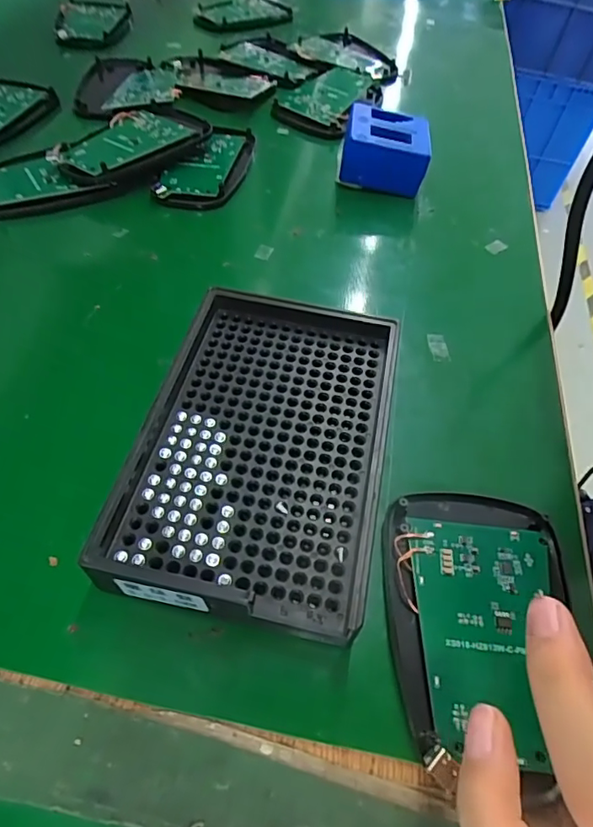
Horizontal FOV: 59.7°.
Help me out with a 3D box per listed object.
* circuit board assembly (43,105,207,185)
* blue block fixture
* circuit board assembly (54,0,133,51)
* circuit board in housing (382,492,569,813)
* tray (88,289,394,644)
[{"bbox_3d":[-0.106,-0.174,0.336,0.069,0.017,0.097,36,58,19],"label":"circuit board assembly"},{"bbox_3d":[0.057,-0.169,0.335,0.053,0.037,0.042,8,53,0],"label":"blue block fixture"},{"bbox_3d":[-0.187,-0.361,0.476,0.057,0.010,0.083,1,54,-5],"label":"circuit board assembly"},{"bbox_3d":[0.063,0.070,0.177,0.062,0.007,0.093,5,53,-2],"label":"circuit board in housing"},{"bbox_3d":[-0.013,0.011,0.206,0.091,0.025,0.137,11,54,3],"label":"tray"}]

